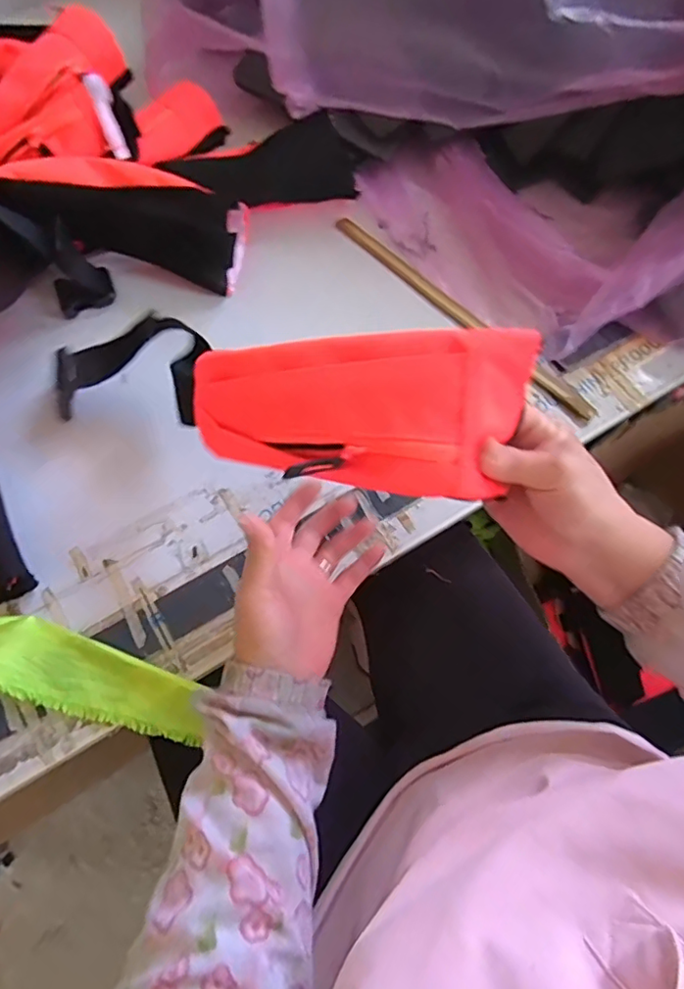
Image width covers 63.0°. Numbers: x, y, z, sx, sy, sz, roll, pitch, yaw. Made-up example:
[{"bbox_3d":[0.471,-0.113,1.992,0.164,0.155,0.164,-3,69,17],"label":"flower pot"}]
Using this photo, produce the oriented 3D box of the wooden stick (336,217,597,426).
[{"bbox_3d":[0.121,-0.190,0.580,0.022,0.008,0.341,-43,76,-15],"label":"wooden stick"}]

